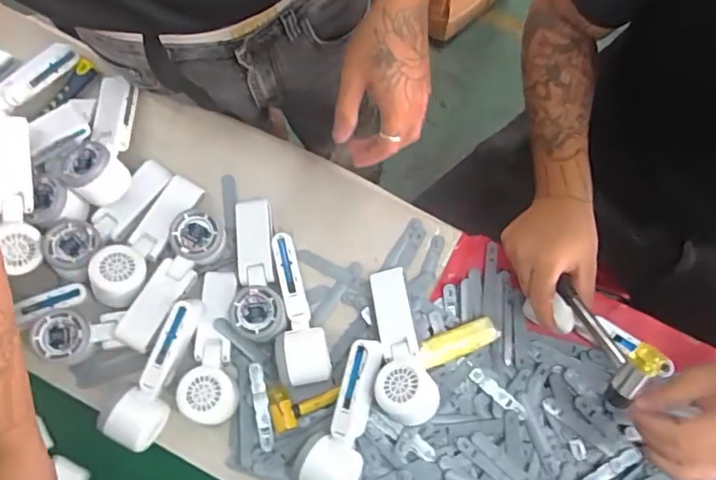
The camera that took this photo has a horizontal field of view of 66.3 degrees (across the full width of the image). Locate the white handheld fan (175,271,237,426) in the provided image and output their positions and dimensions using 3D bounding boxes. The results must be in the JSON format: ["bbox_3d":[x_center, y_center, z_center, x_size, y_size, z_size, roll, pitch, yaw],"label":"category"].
[{"bbox_3d":[-0.162,0.113,0.601,0.057,0.044,0.164,-1,78,-3],"label":"white handheld fan"}]

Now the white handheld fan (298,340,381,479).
[{"bbox_3d":[-0.012,0.187,0.579,0.062,0.052,0.167,19,78,1],"label":"white handheld fan"}]

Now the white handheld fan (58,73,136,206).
[{"bbox_3d":[-0.301,-0.121,0.638,0.066,0.046,0.160,-1,78,-3],"label":"white handheld fan"}]

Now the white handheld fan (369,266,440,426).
[{"bbox_3d":[0.043,0.116,0.604,0.059,0.067,0.163,-8,60,-1],"label":"white handheld fan"}]

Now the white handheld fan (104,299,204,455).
[{"bbox_3d":[-0.214,0.141,0.593,0.057,0.063,0.165,26,78,2],"label":"white handheld fan"}]

